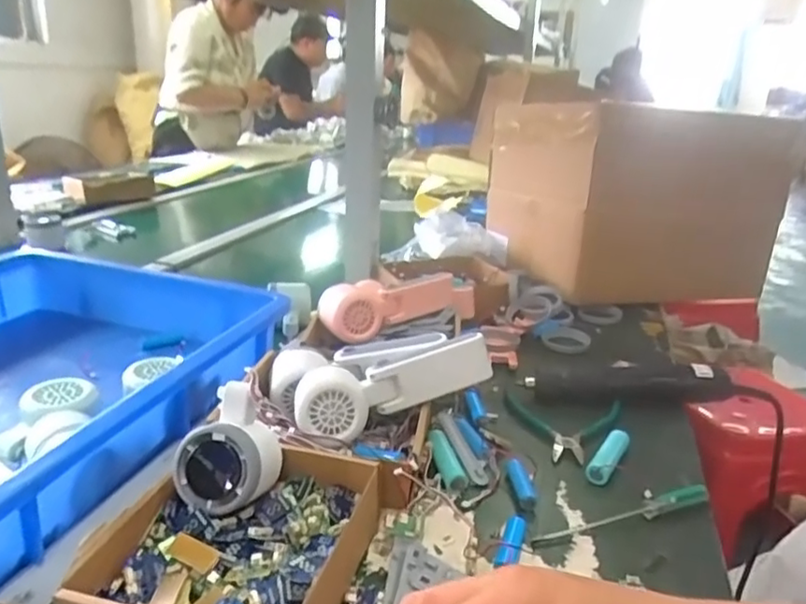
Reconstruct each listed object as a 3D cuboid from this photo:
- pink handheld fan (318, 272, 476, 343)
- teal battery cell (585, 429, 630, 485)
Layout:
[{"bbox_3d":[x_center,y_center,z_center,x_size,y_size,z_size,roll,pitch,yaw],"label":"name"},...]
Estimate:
[{"bbox_3d":[0.001,-0.004,0.716,0.207,0.059,0.062,-12,25,-35],"label":"pink handheld fan"},{"bbox_3d":[0.178,0.130,0.531,0.020,0.016,0.061,16,24,31],"label":"teal battery cell"}]

